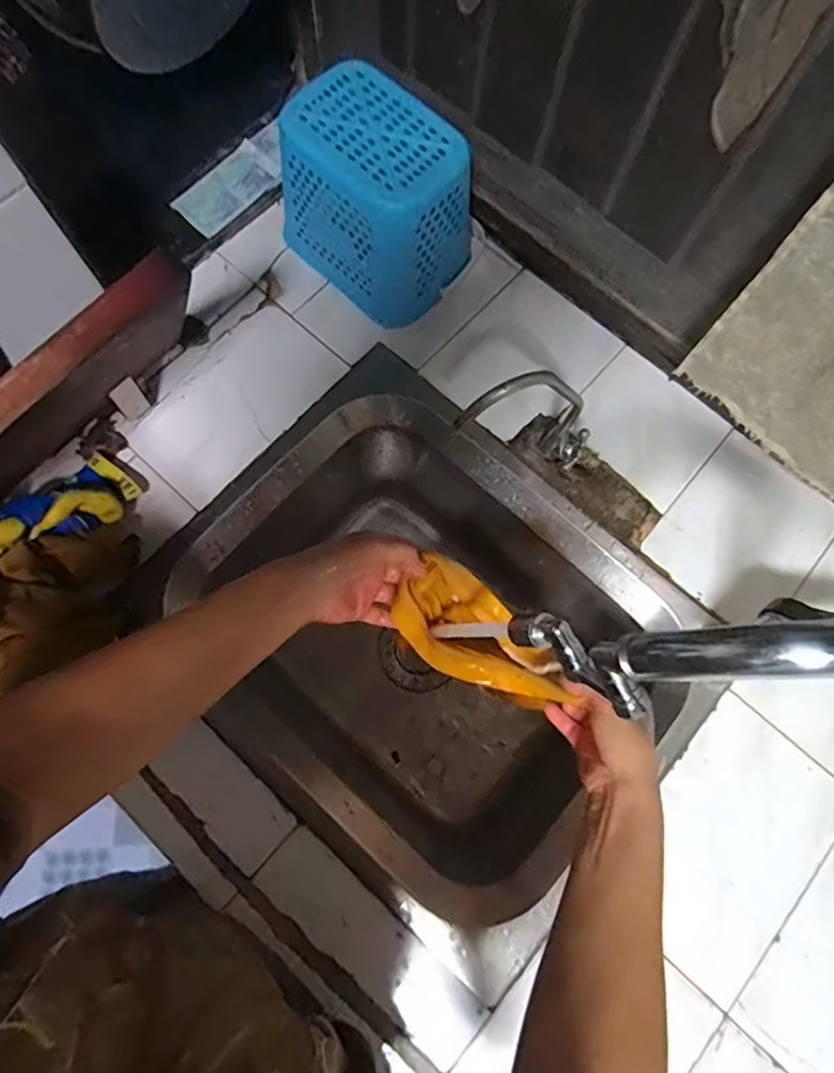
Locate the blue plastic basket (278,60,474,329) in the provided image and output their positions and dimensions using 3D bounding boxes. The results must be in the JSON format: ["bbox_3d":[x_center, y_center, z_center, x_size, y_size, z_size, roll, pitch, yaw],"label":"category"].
[{"bbox_3d":[-0.038,-0.342,0.610,0.160,0.160,0.136,41,77,8],"label":"blue plastic basket"}]

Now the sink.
[{"bbox_3d":[0.010,0.118,0.665,0.489,0.245,0.387,41,77,8],"label":"sink"}]

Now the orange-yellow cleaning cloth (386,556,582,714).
[{"bbox_3d":[0.056,0.092,0.527,0.167,0.061,0.083,41,77,-9],"label":"orange-yellow cleaning cloth"}]

